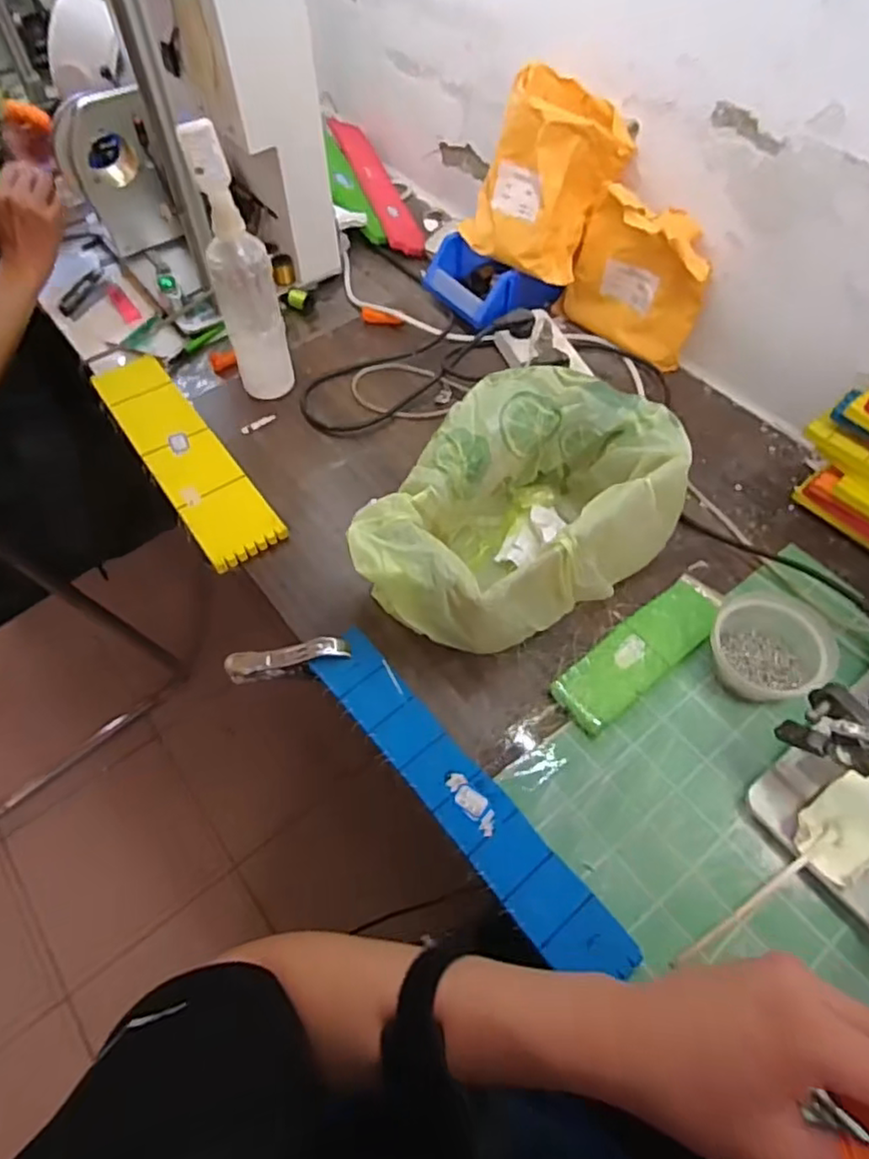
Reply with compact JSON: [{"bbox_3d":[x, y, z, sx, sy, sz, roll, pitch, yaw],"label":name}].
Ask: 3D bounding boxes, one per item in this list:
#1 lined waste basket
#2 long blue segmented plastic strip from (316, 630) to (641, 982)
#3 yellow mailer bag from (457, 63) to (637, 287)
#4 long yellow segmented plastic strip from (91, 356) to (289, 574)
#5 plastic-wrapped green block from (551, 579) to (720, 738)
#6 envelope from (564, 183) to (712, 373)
[{"bbox_3d":[0.076,-0.060,0.595,0.300,0.120,0.205,-38,65,-22],"label":"lined waste basket"},{"bbox_3d":[0.018,0.171,0.519,0.055,0.006,0.331,-35,64,-20],"label":"long blue segmented plastic strip"},{"bbox_3d":[0.130,-0.467,0.749,0.122,0.152,0.164,-32,63,-19],"label":"yellow mailer bag"},{"bbox_3d":[-0.278,-0.142,0.712,0.080,0.020,0.323,-32,62,-19],"label":"long yellow segmented plastic strip"},{"bbox_3d":[0.187,0.065,0.580,0.178,0.018,0.059,-34,63,-20],"label":"plastic-wrapped green block"},{"bbox_3d":[0.232,-0.347,0.746,0.165,0.159,0.041,39,59,19],"label":"envelope"}]

